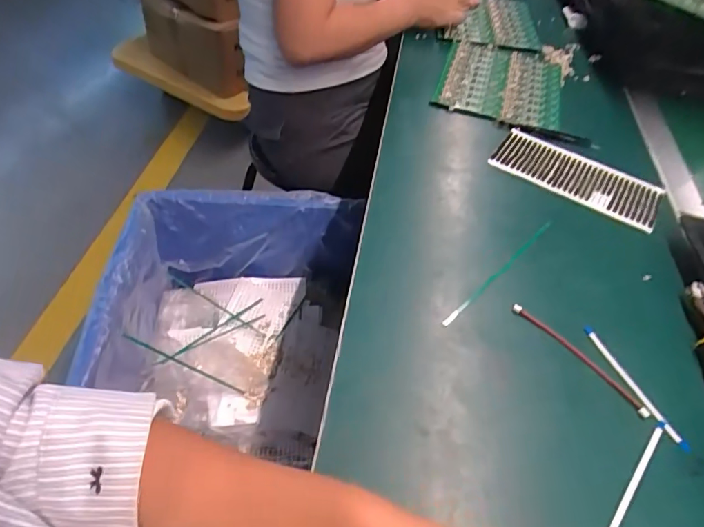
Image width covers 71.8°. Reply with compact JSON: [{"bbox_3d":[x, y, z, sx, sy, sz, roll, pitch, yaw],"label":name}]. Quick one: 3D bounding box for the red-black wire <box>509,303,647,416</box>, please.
[{"bbox_3d":[0.196,0.079,0.420,0.014,0.008,0.131,-31,58,-28],"label":"red-black wire"}]

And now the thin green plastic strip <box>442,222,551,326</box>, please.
[{"bbox_3d":[0.148,0.006,0.482,0.006,0.004,0.189,38,56,25],"label":"thin green plastic strip"}]

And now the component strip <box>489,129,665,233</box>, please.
[{"bbox_3d":[0.272,-0.107,0.592,0.195,0.008,0.091,30,53,20],"label":"component strip"}]

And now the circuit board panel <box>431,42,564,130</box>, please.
[{"bbox_3d":[0.222,-0.276,0.725,0.171,0.011,0.218,17,50,6],"label":"circuit board panel"}]

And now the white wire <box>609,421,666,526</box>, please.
[{"bbox_3d":[0.210,0.157,0.356,0.006,0.004,0.118,36,55,24],"label":"white wire"}]

